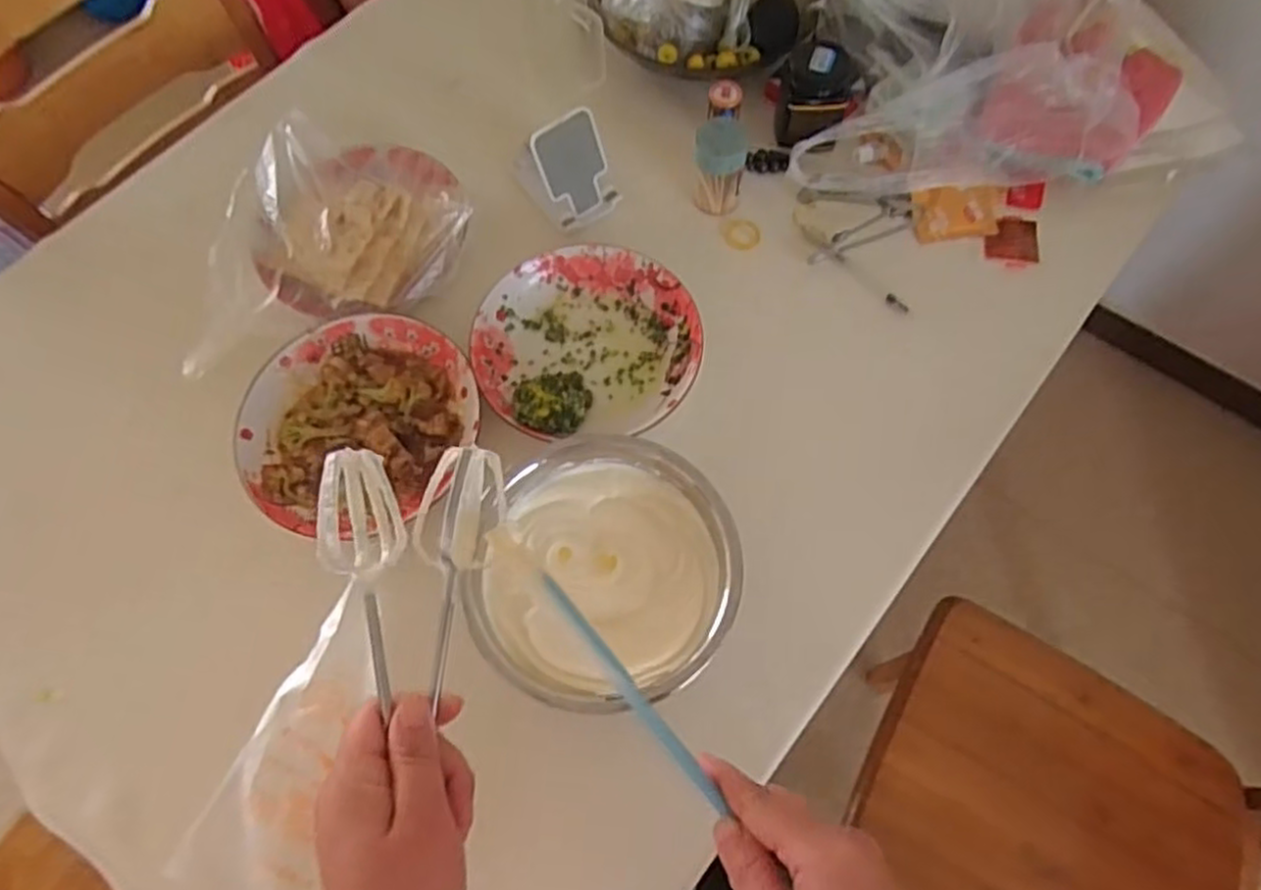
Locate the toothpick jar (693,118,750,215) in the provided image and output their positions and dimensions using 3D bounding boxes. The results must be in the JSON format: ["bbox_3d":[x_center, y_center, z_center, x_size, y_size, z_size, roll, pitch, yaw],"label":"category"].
[{"bbox_3d":[0.085,-0.265,0.715,0.046,0.081,0.054,9,68,6],"label":"toothpick jar"}]

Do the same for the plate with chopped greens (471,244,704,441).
[{"bbox_3d":[-0.038,-0.094,0.671,0.192,0.032,0.181,-1,67,2],"label":"plate with chopped greens"}]

